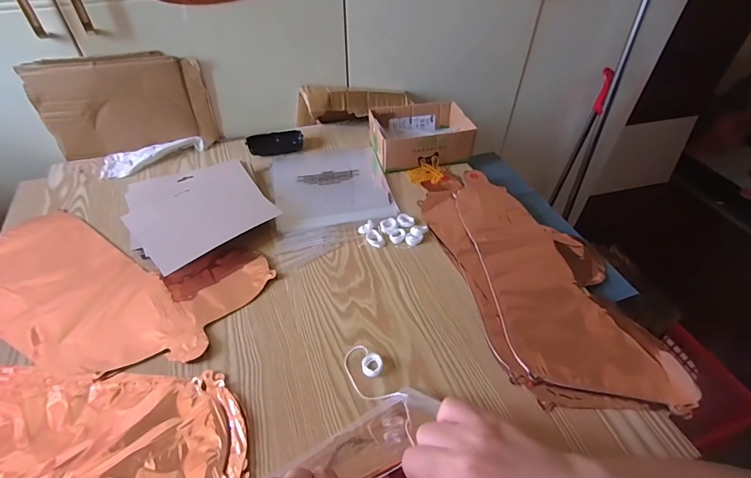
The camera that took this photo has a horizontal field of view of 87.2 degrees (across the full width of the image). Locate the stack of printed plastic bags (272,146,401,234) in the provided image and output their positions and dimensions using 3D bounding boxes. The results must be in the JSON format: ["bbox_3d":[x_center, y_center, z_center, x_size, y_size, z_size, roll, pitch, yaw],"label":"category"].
[{"bbox_3d":[-0.079,-0.101,0.710,0.197,0.009,0.205,-9,46,-10],"label":"stack of printed plastic bags"}]

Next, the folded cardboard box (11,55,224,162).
[{"bbox_3d":[-0.450,-0.242,0.722,0.271,0.178,0.026,-12,46,-13],"label":"folded cardboard box"}]

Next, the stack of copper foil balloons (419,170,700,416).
[{"bbox_3d":[0.229,0.047,0.569,0.216,0.015,0.410,-10,46,-11],"label":"stack of copper foil balloons"}]

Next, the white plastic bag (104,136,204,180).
[{"bbox_3d":[-0.419,-0.157,0.746,0.178,0.024,0.065,-13,46,-14],"label":"white plastic bag"}]

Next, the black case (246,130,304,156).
[{"bbox_3d":[-0.199,-0.192,0.789,0.106,0.019,0.053,-10,46,-11],"label":"black case"}]

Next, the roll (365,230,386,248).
[{"bbox_3d":[0.000,-0.001,0.614,0.023,0.008,0.033,-26,51,-25],"label":"roll"}]

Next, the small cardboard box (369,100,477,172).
[{"bbox_3d":[0.086,-0.205,0.774,0.182,0.063,0.138,-11,46,-12],"label":"small cardboard box"}]

